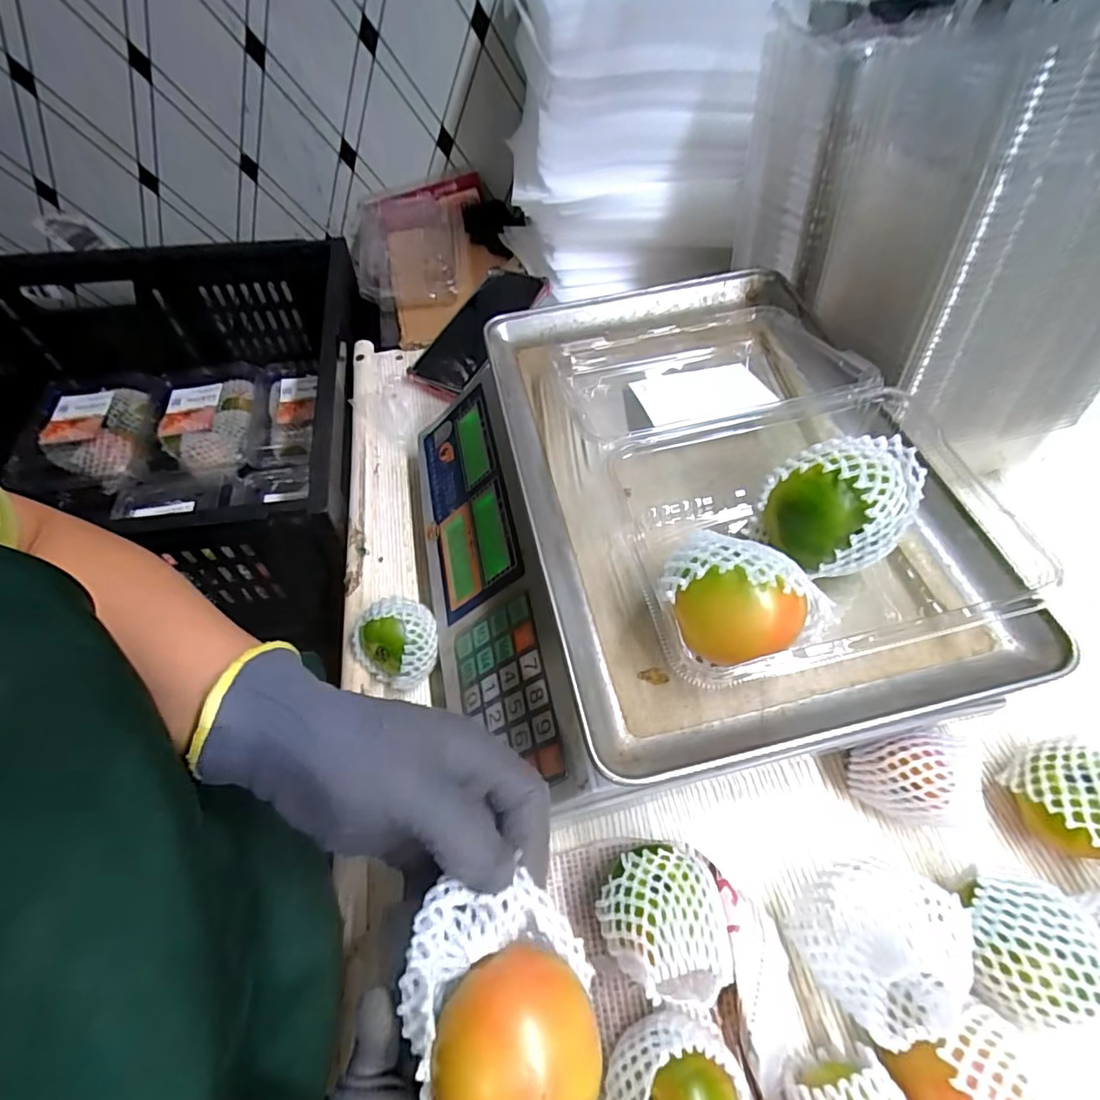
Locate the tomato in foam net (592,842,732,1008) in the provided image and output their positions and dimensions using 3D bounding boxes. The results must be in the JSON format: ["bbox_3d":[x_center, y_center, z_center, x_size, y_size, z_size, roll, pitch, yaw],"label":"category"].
[{"bbox_3d":[0.057,0.190,0.281,0.061,0.062,0.063,-2,58,2],"label":"tomato in foam net"}]

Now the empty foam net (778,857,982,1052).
[{"bbox_3d":[0.162,0.194,0.273,0.067,0.068,0.069,-2,58,2],"label":"empty foam net"}]

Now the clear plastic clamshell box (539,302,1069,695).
[{"bbox_3d":[0.111,-0.064,0.302,0.166,0.051,0.277,-17,59,-7],"label":"clear plastic clamshell box"}]

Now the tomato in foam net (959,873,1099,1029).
[{"bbox_3d":[0.232,0.196,0.269,0.063,0.056,0.063,1,58,4],"label":"tomato in foam net"}]

